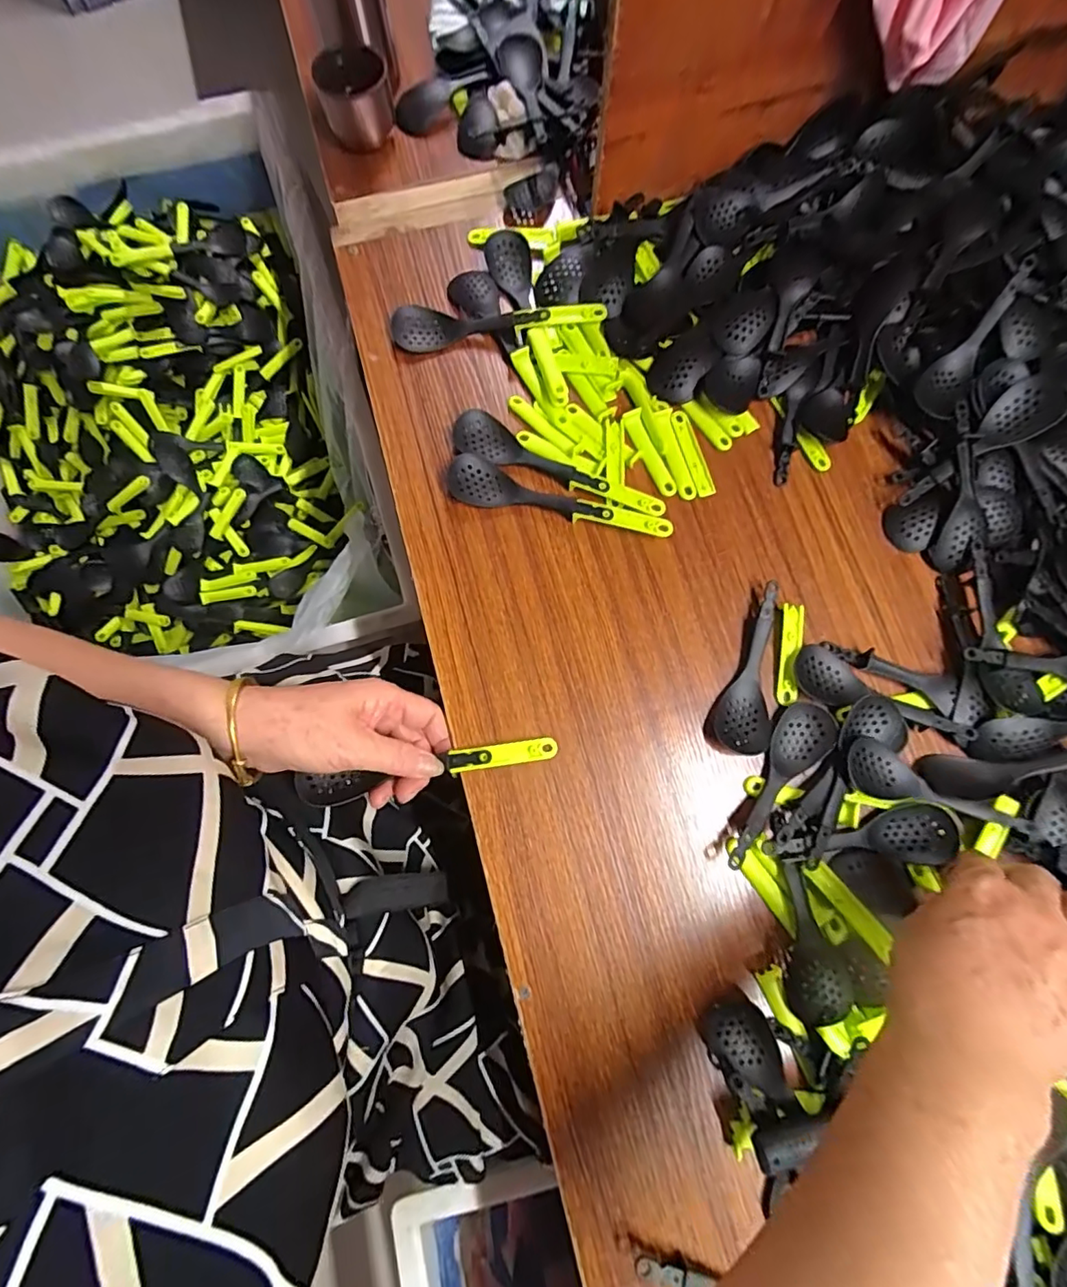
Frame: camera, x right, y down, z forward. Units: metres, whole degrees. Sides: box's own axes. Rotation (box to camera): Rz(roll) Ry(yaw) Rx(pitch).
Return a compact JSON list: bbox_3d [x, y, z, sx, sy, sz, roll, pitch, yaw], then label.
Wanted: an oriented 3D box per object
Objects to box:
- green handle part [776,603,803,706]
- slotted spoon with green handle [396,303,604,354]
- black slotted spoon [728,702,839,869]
[{"bbox_3d":[0.192,0.008,0.403,0.016,0.005,0.075,9,78,1],"label":"green handle part"},{"bbox_3d":[-0.031,-0.276,0.455,0.177,0.017,0.033,-7,78,-3],"label":"slotted spoon with green handle"},{"bbox_3d":[0.169,0.094,0.378,0.037,0.016,0.130,43,80,8],"label":"black slotted spoon"}]

